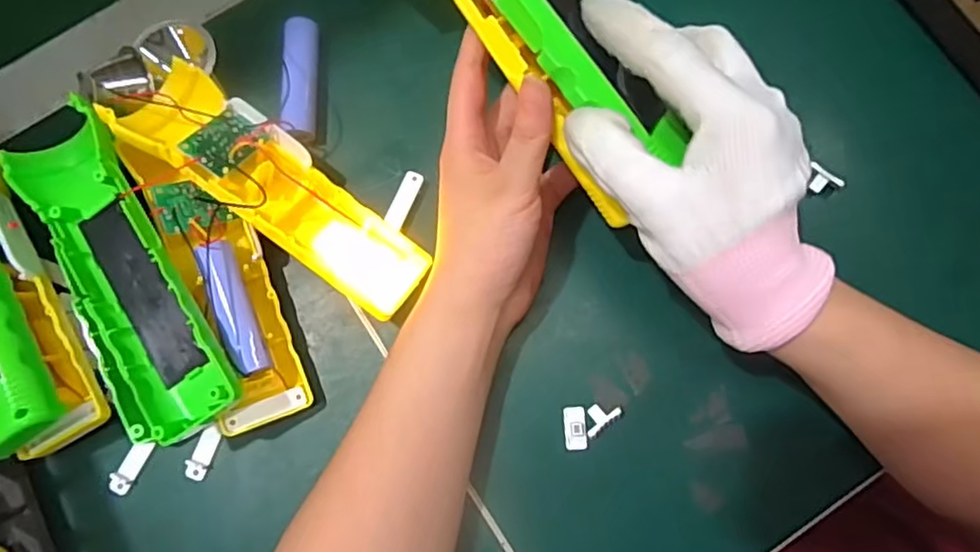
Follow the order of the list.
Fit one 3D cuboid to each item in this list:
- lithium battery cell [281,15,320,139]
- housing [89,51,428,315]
[{"bbox_3d":[-0.101,-0.105,0.334,0.018,0.020,0.067,-4,79,1],"label":"lithium battery cell"},{"bbox_3d":[-0.104,-0.043,0.297,0.163,0.035,0.050,35,82,7],"label":"housing"}]

